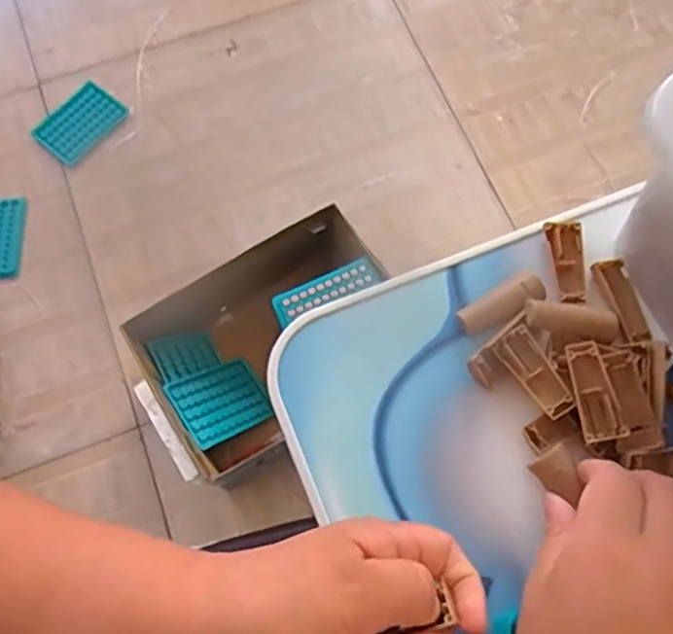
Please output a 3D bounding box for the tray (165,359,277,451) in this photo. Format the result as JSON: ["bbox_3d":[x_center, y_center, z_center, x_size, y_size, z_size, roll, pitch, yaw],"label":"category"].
[{"bbox_3d":[-0.147,0.108,0.824,0.120,0.011,0.096,-23,71,-34],"label":"tray"}]

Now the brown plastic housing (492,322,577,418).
[{"bbox_3d":[0.106,0.029,0.339,0.020,0.007,0.049,-35,74,-10],"label":"brown plastic housing"}]

